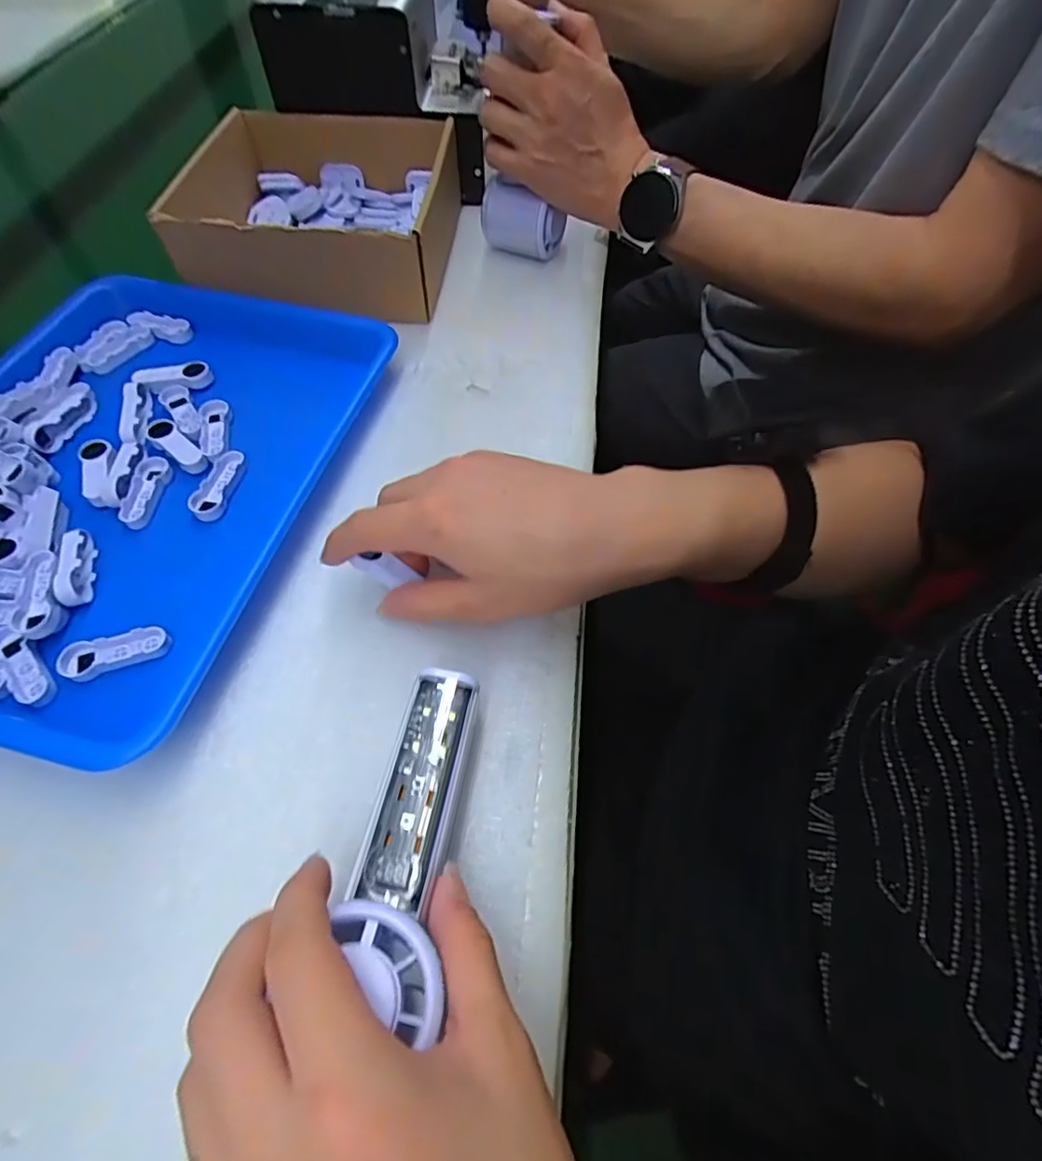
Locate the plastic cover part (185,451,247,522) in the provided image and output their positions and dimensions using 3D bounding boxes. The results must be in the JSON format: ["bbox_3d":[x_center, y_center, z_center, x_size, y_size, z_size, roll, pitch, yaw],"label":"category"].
[{"bbox_3d":[-0.190,-0.061,0.365,0.020,0.005,0.052,6,58,3],"label":"plastic cover part"}]

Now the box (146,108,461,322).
[{"bbox_3d":[-0.163,-0.316,0.490,0.195,0.065,0.202,4,57,2],"label":"box"}]

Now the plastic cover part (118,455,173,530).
[{"bbox_3d":[-0.232,-0.057,0.360,0.020,0.007,0.053,1,57,0],"label":"plastic cover part"}]

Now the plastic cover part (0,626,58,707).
[{"bbox_3d":[-0.255,0.043,0.296,0.055,0.009,0.018,37,64,21],"label":"plastic cover part"}]

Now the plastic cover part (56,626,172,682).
[{"bbox_3d":[-0.210,0.038,0.301,0.050,0.006,0.019,-15,59,-10],"label":"plastic cover part"}]

